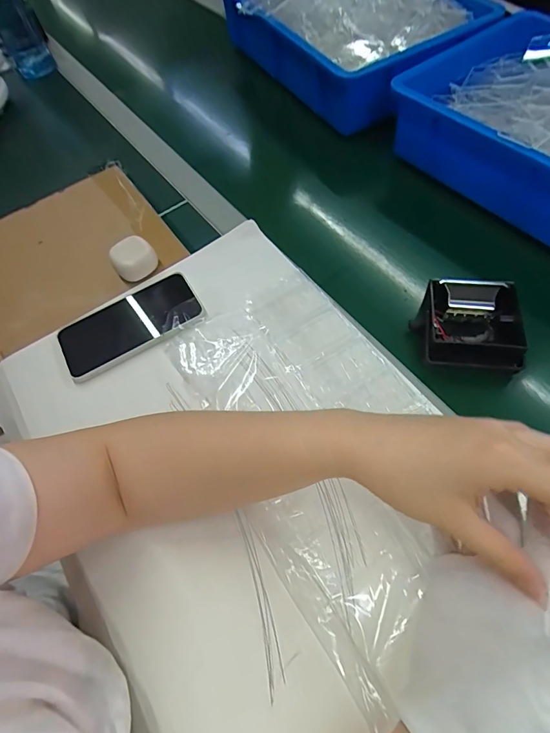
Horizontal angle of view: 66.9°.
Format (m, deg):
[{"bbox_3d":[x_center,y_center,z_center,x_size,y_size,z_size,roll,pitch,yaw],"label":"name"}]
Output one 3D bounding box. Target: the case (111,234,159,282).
[{"bbox_3d":[-0.166,-0.127,0.492,0.046,0.031,0.040,-36,63,-14],"label":"case"}]

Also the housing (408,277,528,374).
[{"bbox_3d":[0.193,-0.041,0.417,0.094,0.036,0.090,1,61,6],"label":"housing"}]

